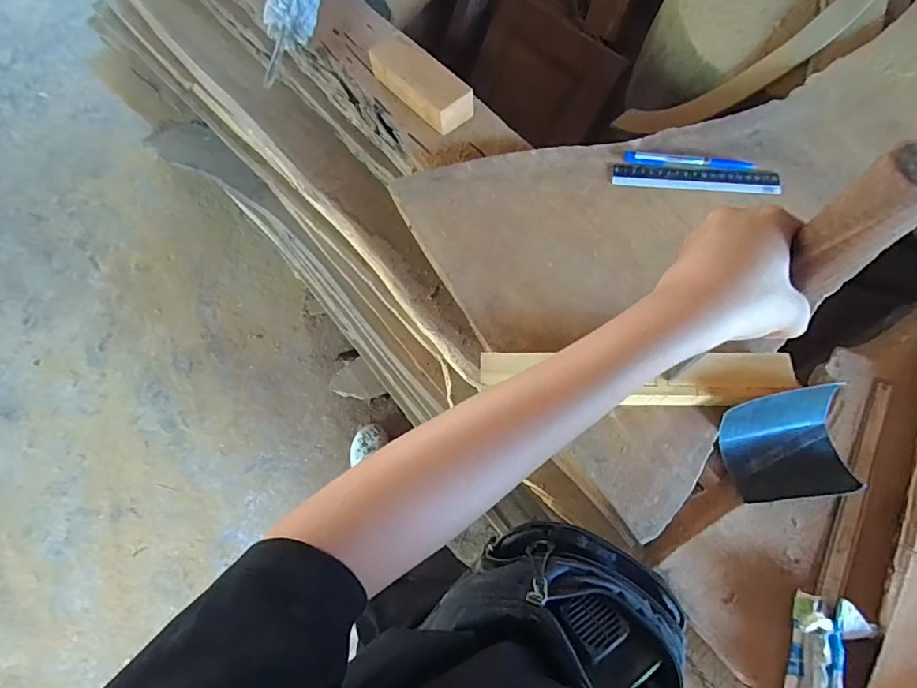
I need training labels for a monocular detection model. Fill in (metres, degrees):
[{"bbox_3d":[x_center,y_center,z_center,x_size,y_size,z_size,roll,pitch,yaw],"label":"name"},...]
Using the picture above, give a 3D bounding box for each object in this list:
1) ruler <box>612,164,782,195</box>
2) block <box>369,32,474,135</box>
[{"bbox_3d":[0.276,-0.192,0.549,0.184,0.005,0.034,5,69,6],"label":"ruler"},{"bbox_3d":[-0.055,-0.353,0.636,0.060,0.047,0.164,-41,74,-12],"label":"block"}]

